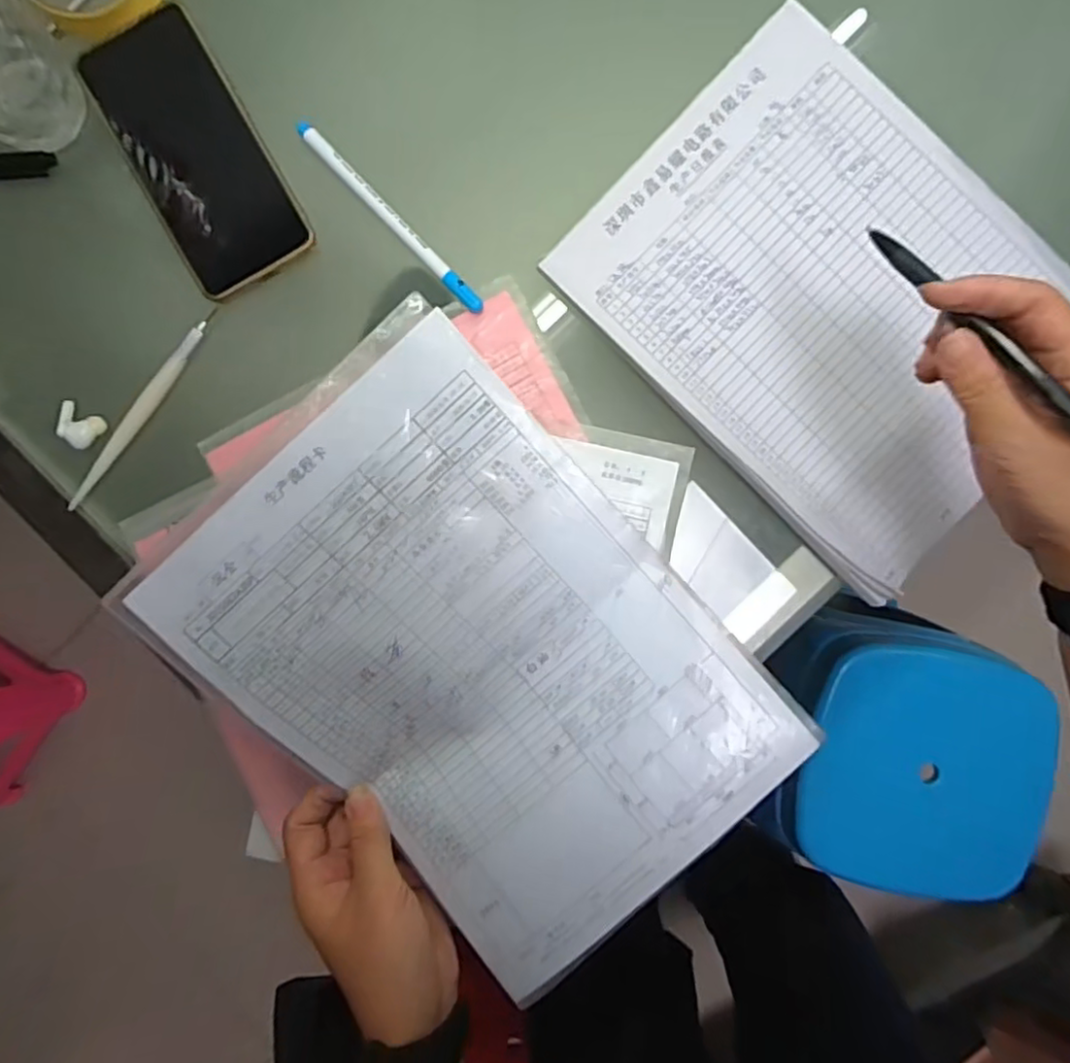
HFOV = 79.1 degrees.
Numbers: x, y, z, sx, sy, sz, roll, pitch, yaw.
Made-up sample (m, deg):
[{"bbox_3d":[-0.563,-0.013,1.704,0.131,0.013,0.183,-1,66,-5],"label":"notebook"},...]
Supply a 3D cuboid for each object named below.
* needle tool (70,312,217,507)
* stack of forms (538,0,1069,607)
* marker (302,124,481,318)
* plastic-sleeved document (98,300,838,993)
[{"bbox_3d":[-0.240,-0.073,0.394,0.011,0.009,0.144,38,92,-2],"label":"needle tool"},{"bbox_3d":[0.178,-0.134,0.387,0.283,0.015,0.218,43,92,-3],"label":"stack of forms"},{"bbox_3d":[-0.086,-0.188,0.385,0.012,0.006,0.148,-44,92,2],"label":"marker"},{"bbox_3d":[-0.029,0.069,0.336,0.210,0.031,0.290,-43,93,2],"label":"plastic-sleeved document"}]

